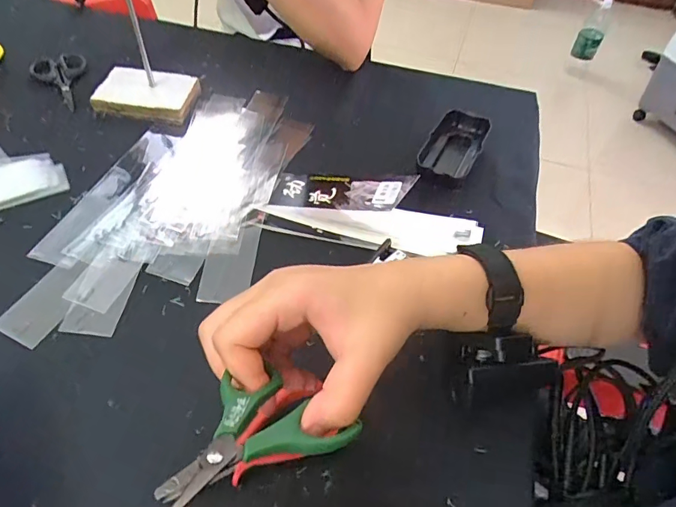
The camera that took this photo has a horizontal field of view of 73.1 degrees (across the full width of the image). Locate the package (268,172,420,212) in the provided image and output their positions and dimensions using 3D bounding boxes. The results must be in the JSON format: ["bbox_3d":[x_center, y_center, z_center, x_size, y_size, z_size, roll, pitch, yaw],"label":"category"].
[{"bbox_3d":[0.000,-0.055,0.403,0.128,0.009,0.042,5,47,22],"label":"package"}]

